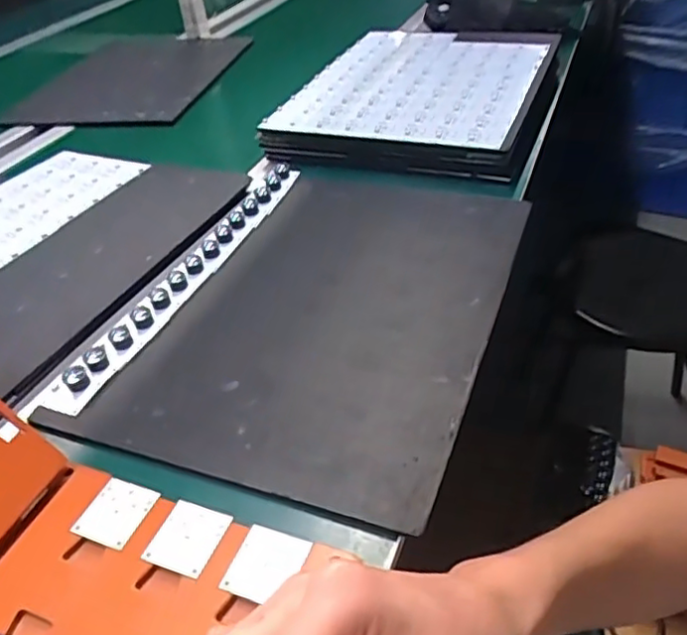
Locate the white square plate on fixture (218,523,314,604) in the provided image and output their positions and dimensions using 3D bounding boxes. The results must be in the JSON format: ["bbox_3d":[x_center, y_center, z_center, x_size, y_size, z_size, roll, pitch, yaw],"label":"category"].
[{"bbox_3d":[-0.048,0.157,0.406,0.044,0.004,0.046,10,43,18],"label":"white square plate on fixture"}]

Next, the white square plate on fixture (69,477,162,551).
[{"bbox_3d":[-0.159,0.136,0.445,0.042,0.004,0.046,13,44,21],"label":"white square plate on fixture"}]

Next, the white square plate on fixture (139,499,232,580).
[{"bbox_3d":[-0.104,0.146,0.426,0.045,0.004,0.046,11,43,19],"label":"white square plate on fixture"}]

